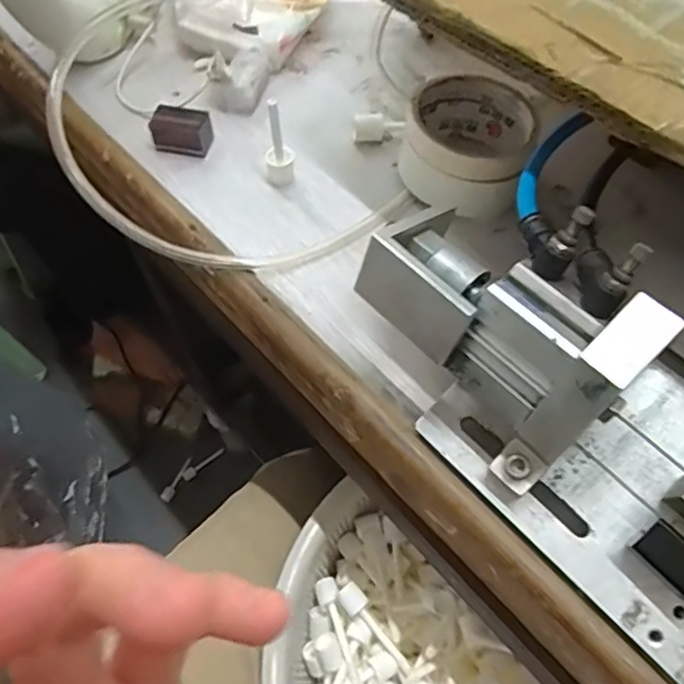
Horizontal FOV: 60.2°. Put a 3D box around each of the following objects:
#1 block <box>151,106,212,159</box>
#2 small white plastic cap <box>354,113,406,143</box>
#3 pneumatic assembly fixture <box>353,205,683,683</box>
[{"bbox_3d":[-0.115,-0.150,0.422,0.039,0.023,0.025,9,62,6],"label":"block"},{"bbox_3d":[0.028,-0.154,0.425,0.037,0.019,0.014,-1,61,0],"label":"small white plastic cap"},{"bbox_3d":[0.173,0.069,0.248,0.136,0.109,0.379,-39,67,-19],"label":"pneumatic assembly fixture"}]

